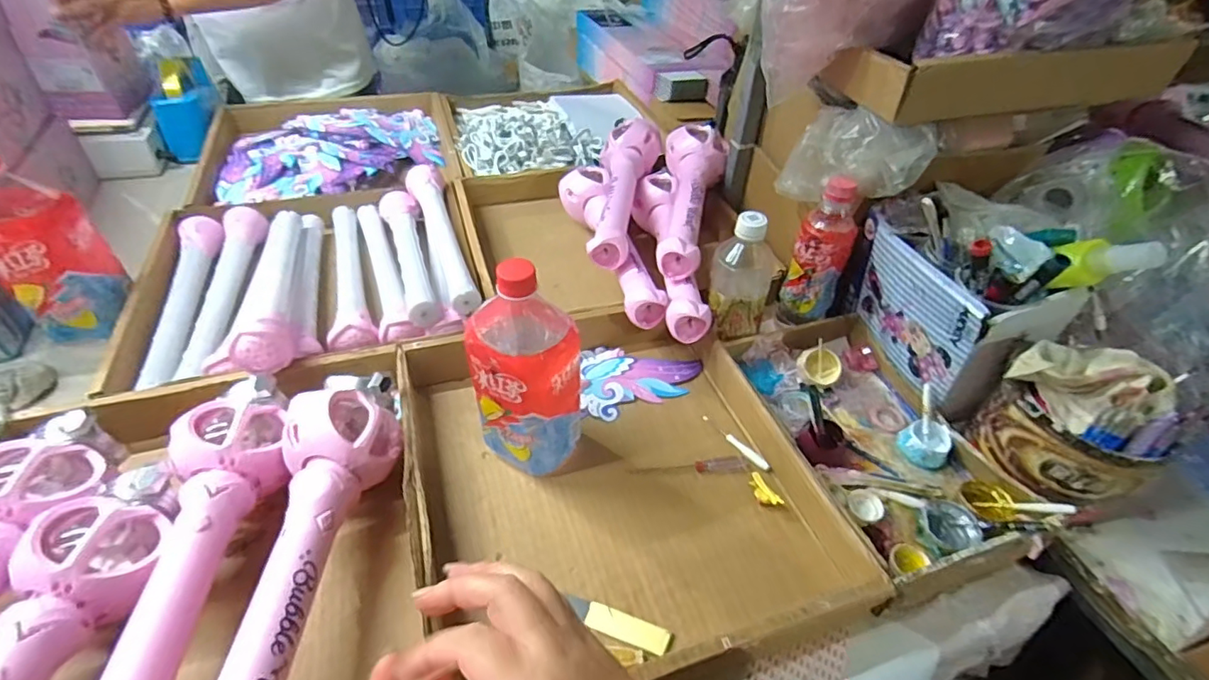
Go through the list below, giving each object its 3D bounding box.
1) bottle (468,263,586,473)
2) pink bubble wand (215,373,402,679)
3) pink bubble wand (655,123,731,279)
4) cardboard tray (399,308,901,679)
[{"bbox_3d":[-0.068,0.031,0.488,0.084,0.218,0.066,27,49,21],"label":"bottle"},{"bbox_3d":[-0.216,0.164,0.395,0.085,0.064,0.363,-3,45,-8],"label":"pink bubble wand"},{"bbox_3d":[0.110,-0.196,0.737,0.090,0.063,0.329,12,45,7],"label":"pink bubble wand"},{"bbox_3d":[0.003,0.120,0.520,0.343,0.062,0.376,-11,47,-15],"label":"cardboard tray"}]

